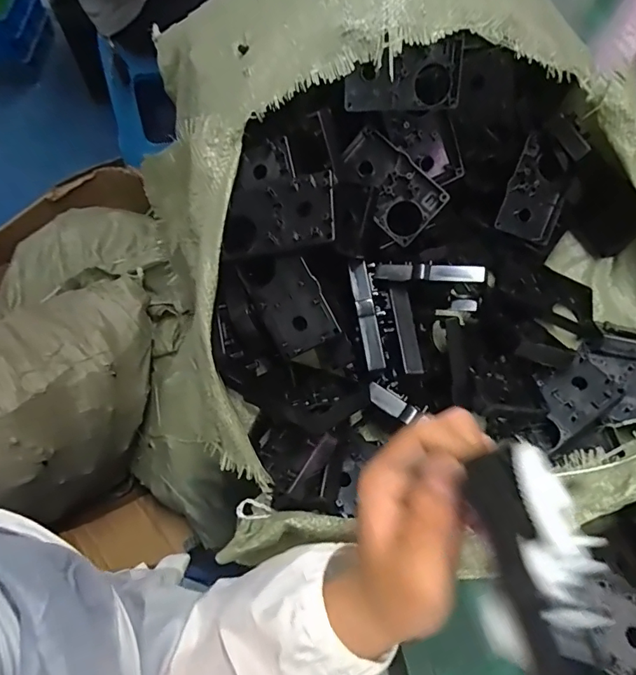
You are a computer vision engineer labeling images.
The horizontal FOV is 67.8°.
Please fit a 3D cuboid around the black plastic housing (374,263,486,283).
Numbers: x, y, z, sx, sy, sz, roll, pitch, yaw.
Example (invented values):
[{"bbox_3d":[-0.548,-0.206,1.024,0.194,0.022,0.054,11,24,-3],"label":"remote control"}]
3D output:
[{"bbox_3d":[0.096,-0.056,0.411,0.092,0.012,0.015,5,59,18],"label":"black plastic housing"}]

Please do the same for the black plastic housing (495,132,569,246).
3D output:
[{"bbox_3d":[0.224,-0.154,0.489,0.062,0.019,0.101,17,93,-16],"label":"black plastic housing"}]

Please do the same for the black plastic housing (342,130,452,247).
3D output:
[{"bbox_3d":[0.065,-0.139,0.439,0.102,0.020,0.060,45,102,11],"label":"black plastic housing"}]

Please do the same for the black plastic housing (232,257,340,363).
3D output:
[{"bbox_3d":[-0.025,-0.029,0.391,0.059,0.087,0.010,-21,15,24],"label":"black plastic housing"}]

